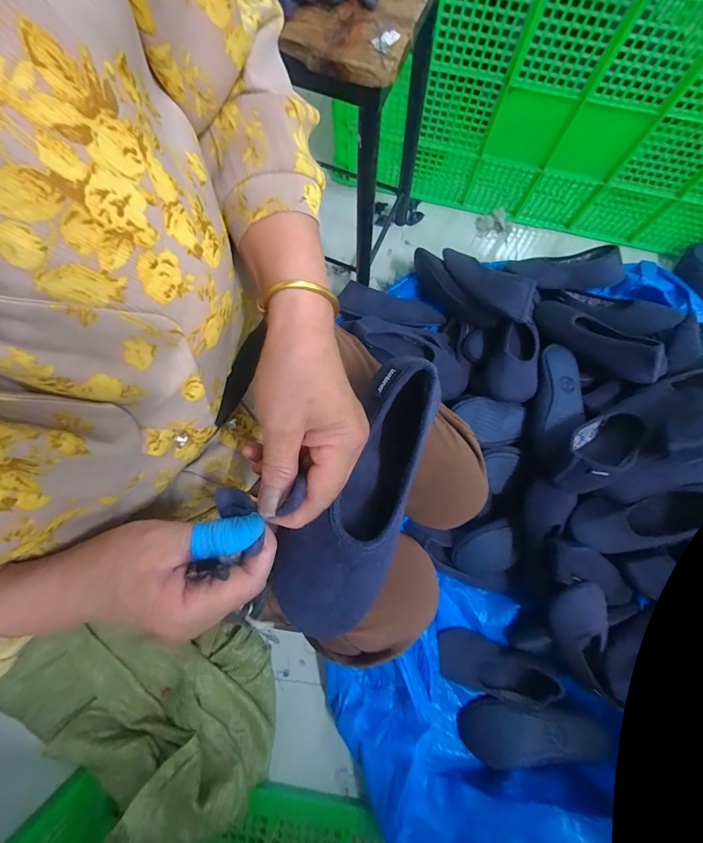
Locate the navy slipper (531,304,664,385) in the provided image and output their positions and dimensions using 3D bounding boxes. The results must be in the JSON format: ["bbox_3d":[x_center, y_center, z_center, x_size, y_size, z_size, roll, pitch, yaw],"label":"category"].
[{"bbox_3d":[0.484,-0.167,0.706,0.095,0.078,0.263,-37,54,-6],"label":"navy slipper"}]

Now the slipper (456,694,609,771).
[{"bbox_3d":[0.333,0.584,0.655,0.256,0.055,0.101,-8,79,14],"label":"slipper"}]

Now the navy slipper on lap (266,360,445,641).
[{"bbox_3d":[0.009,0.060,0.304,0.084,0.052,0.232,25,86,5],"label":"navy slipper on lap"}]

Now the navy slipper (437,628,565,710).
[{"bbox_3d":[0.277,0.486,0.682,0.222,0.057,0.097,16,80,4],"label":"navy slipper"}]

